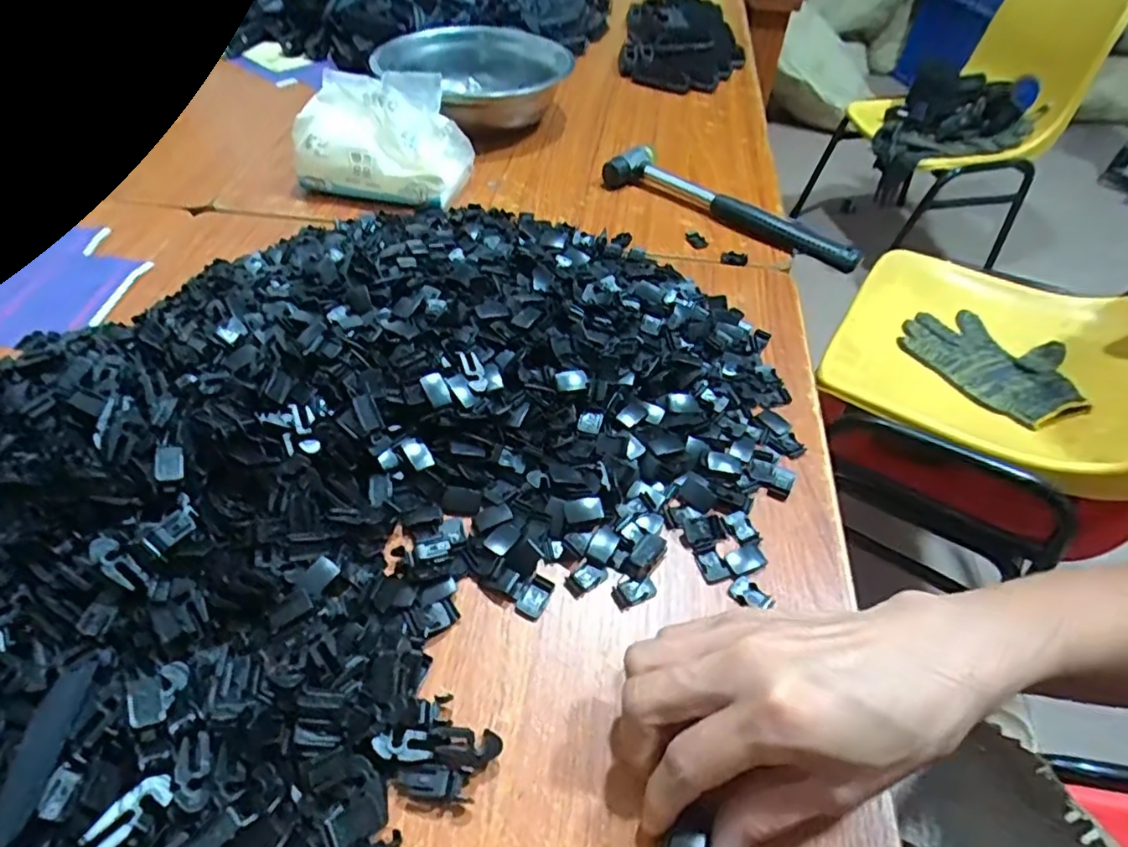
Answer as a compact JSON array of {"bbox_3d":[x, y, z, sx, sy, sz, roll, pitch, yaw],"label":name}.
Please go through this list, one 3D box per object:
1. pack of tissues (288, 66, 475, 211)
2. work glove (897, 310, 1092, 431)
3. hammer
[{"bbox_3d":[-0.155,-0.242,0.511,0.136,0.083,0.072,10,50,7],"label":"pack of tissues"},{"bbox_3d":[0.513,-0.077,0.710,0.145,0.021,0.192,-27,55,-22],"label":"work glove"},{"bbox_3d":[0.143,-0.191,0.515,0.230,0.026,0.046,28,54,21],"label":"hammer"}]

